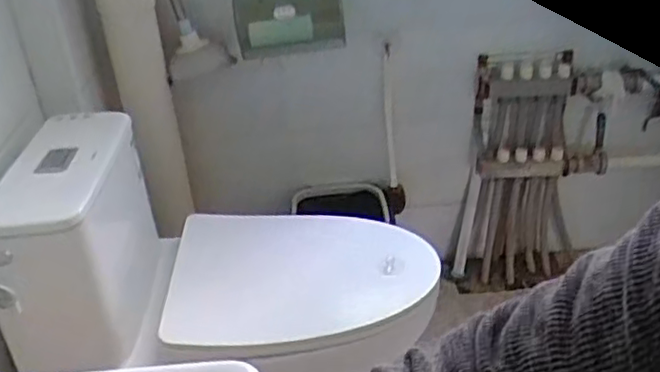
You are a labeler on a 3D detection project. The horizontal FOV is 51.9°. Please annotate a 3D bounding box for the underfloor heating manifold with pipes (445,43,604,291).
[{"bbox_3d":[0.469,-0.017,1.689,0.322,0.619,0.112,-4,29,-1],"label":"underfloor heating manifold with pipes"}]

